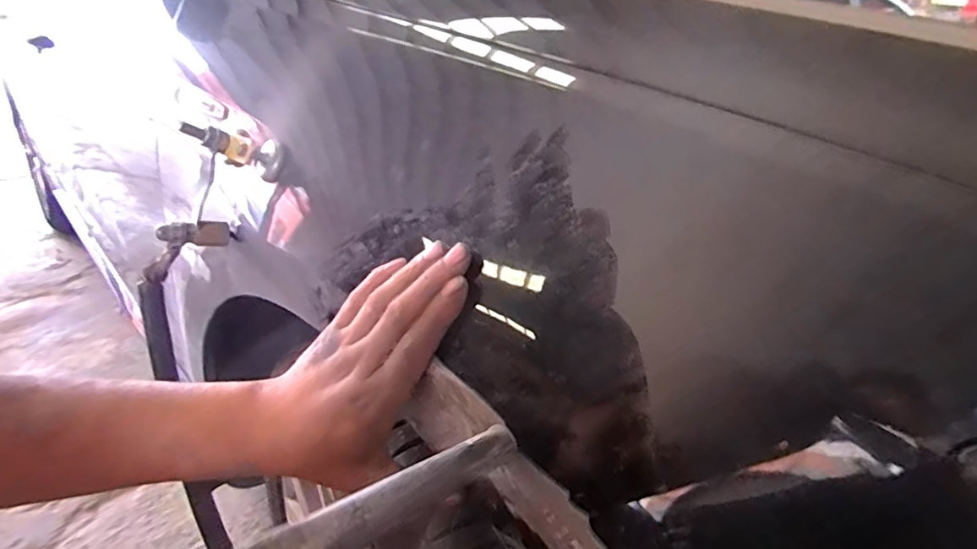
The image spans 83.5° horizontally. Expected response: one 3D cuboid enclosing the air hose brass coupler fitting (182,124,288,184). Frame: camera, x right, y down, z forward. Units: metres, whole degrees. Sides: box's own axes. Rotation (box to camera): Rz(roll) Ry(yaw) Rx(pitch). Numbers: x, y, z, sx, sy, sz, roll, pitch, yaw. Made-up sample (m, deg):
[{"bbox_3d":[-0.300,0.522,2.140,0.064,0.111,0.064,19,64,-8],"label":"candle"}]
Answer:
[{"bbox_3d":[-0.205,-0.102,0.448,0.081,0.030,0.033,23,25,-1],"label":"air hose brass coupler fitting"}]

